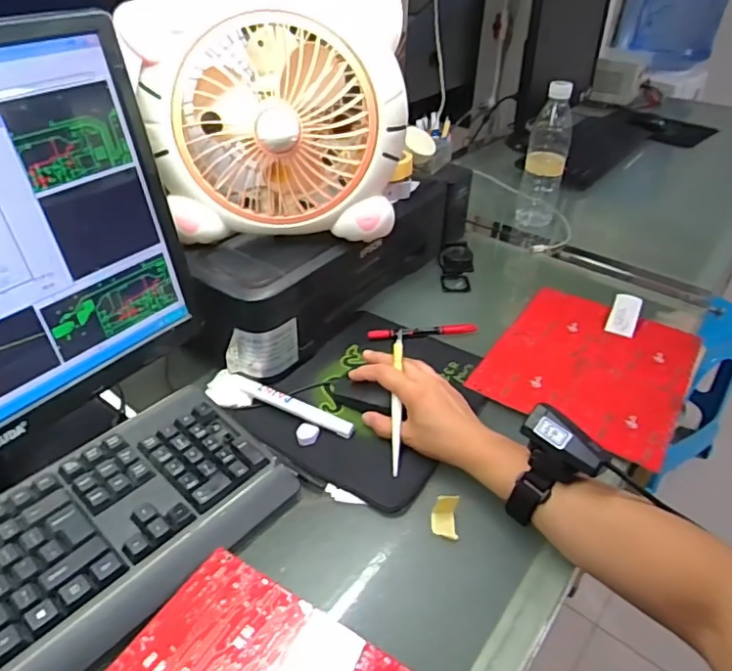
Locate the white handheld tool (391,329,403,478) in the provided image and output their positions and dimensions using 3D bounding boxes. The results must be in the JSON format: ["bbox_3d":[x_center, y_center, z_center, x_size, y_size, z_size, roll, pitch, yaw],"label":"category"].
[{"bbox_3d":[0.031,0.064,0.550,0.009,0.011,0.149,3,68,1],"label":"white handheld tool"}]

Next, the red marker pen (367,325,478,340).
[{"bbox_3d":[0.072,-0.005,0.702,0.139,0.016,0.016,-6,38,-11],"label":"red marker pen"}]

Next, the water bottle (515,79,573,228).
[{"bbox_3d":[0.309,-0.301,0.951,0.067,0.245,0.058,14,39,15],"label":"water bottle"}]

